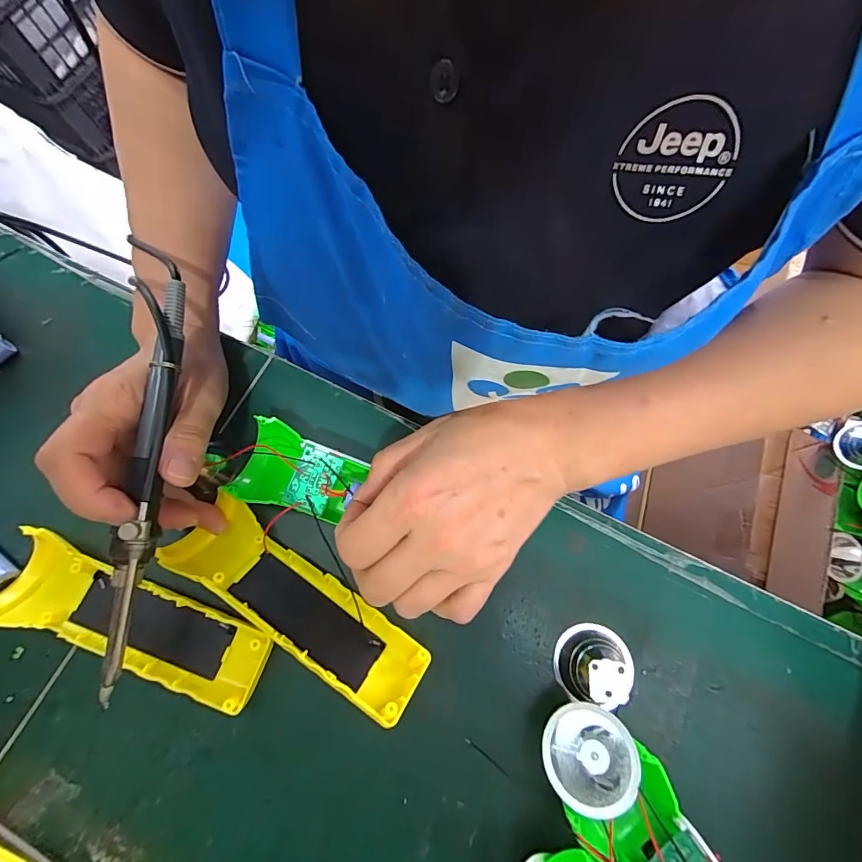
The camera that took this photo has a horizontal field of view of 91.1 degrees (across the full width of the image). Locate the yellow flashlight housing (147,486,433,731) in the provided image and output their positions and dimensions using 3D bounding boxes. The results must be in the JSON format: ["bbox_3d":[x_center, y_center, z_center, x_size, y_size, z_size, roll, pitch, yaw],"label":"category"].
[{"bbox_3d":[-0.077,0.097,0.240,0.159,0.030,0.046,32,76,8],"label":"yellow flashlight housing"}]

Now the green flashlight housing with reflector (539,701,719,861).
[{"bbox_3d":[0.123,0.222,0.198,0.048,0.040,0.186,-36,76,-9],"label":"green flashlight housing with reflector"}]

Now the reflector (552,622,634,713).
[{"bbox_3d":[0.090,0.129,0.233,0.034,0.025,0.041,36,77,11],"label":"reflector"}]

